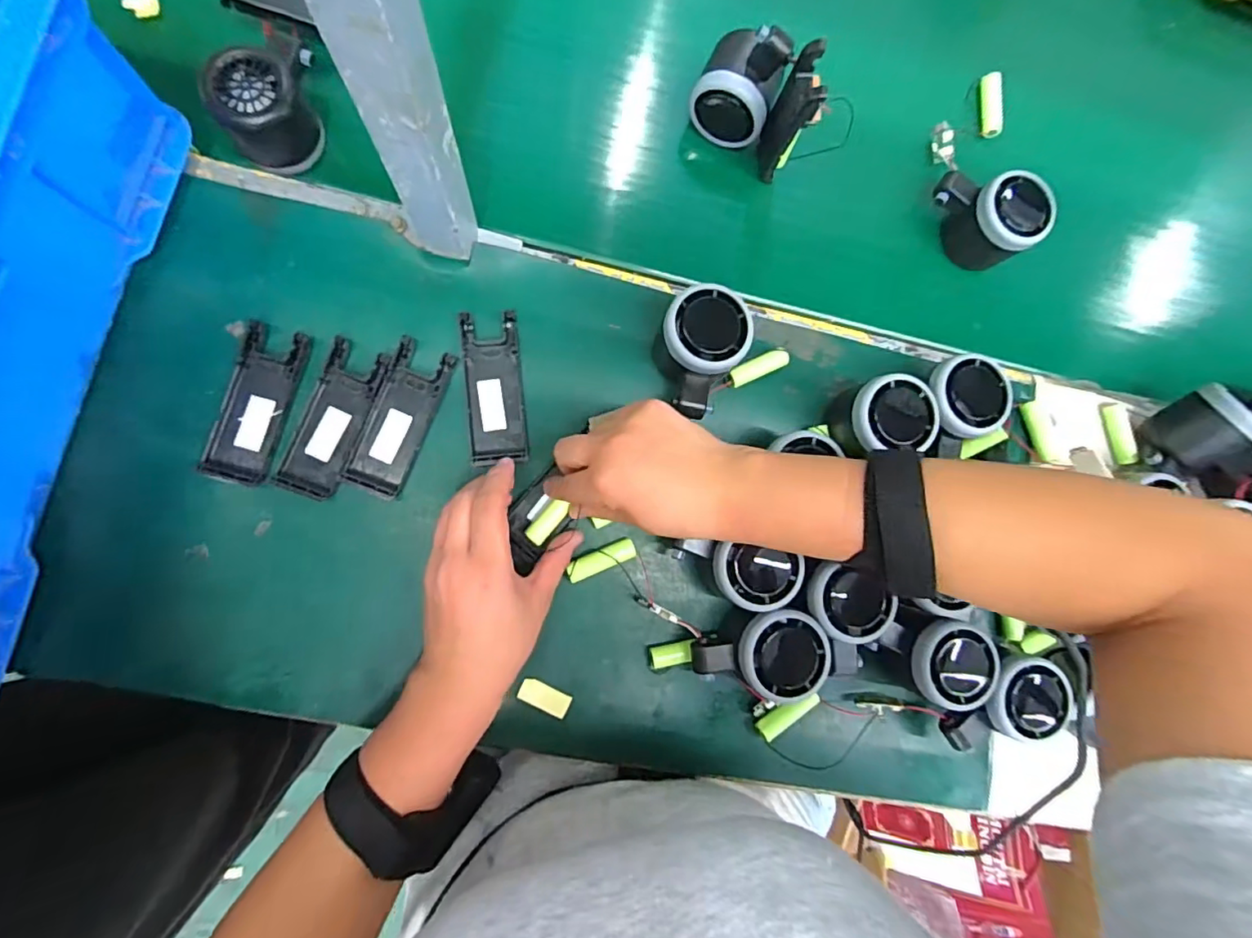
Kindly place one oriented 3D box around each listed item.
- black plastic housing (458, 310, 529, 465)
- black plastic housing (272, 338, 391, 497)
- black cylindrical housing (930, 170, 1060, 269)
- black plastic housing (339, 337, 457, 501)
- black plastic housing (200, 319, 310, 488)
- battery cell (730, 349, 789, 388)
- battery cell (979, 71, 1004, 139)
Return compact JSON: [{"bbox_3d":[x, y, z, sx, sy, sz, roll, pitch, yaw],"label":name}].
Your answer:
[{"bbox_3d":[-0.091,-0.055,0.384,0.038,0.012,0.101,-5,86,-7],"label":"black plastic housing"},{"bbox_3d":[-0.192,-0.032,0.366,0.037,0.007,0.103,22,83,-4],"label":"black plastic housing"},{"bbox_3d":[0.287,-0.205,0.445,0.053,0.062,0.079,-35,91,-9],"label":"black cylindrical housing"},{"bbox_3d":[-0.151,-0.034,0.371,0.038,0.006,0.102,22,83,-4],"label":"black plastic housing"},{"bbox_3d":[-0.240,-0.042,0.364,0.039,0.008,0.102,16,84,-5],"label":"black plastic housing"},{"bbox_3d":[0.097,-0.074,0.406,0.048,0.014,0.013,-25,88,-8],"label":"battery cell"},{"bbox_3d":[0.309,-0.309,0.471,0.013,0.014,0.053,-1,86,-8],"label":"battery cell"}]

